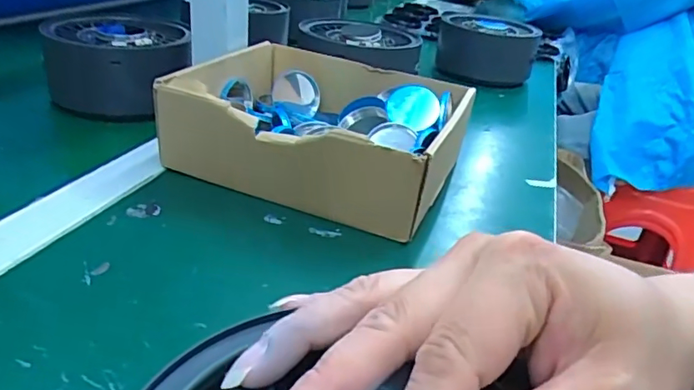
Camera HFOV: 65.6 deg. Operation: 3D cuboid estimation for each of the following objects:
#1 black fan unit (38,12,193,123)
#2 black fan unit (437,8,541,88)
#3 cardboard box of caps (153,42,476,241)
[{"bbox_3d":[-0.220,-0.129,0.521,0.128,0.062,0.131,-2,31,-17],"label":"black fan unit"},{"bbox_3d":[0.200,-0.214,0.771,0.133,0.080,0.160,15,30,12],"label":"black fan unit"},{"bbox_3d":[-0.020,-0.058,0.444,0.212,0.069,0.178,17,30,16],"label":"cardboard box of caps"}]

